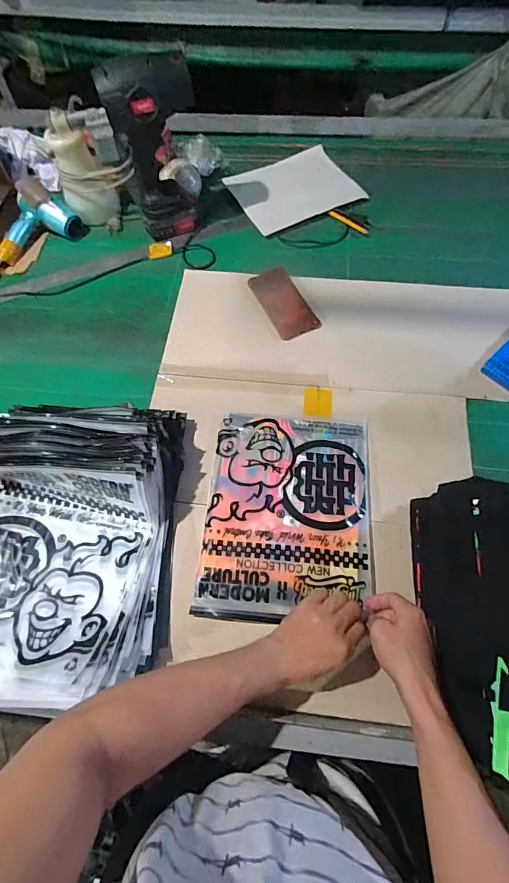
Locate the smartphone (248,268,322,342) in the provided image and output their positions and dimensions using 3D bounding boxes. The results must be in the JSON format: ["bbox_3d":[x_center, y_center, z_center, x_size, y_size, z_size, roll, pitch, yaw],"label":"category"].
[{"bbox_3d":[0.055,-0.269,0.777,0.082,0.008,0.166,-24,67,-9],"label":"smartphone"}]

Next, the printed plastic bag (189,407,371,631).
[{"bbox_3d":[0.049,0.100,0.602,0.238,0.020,0.310,5,66,4],"label":"printed plastic bag"}]

